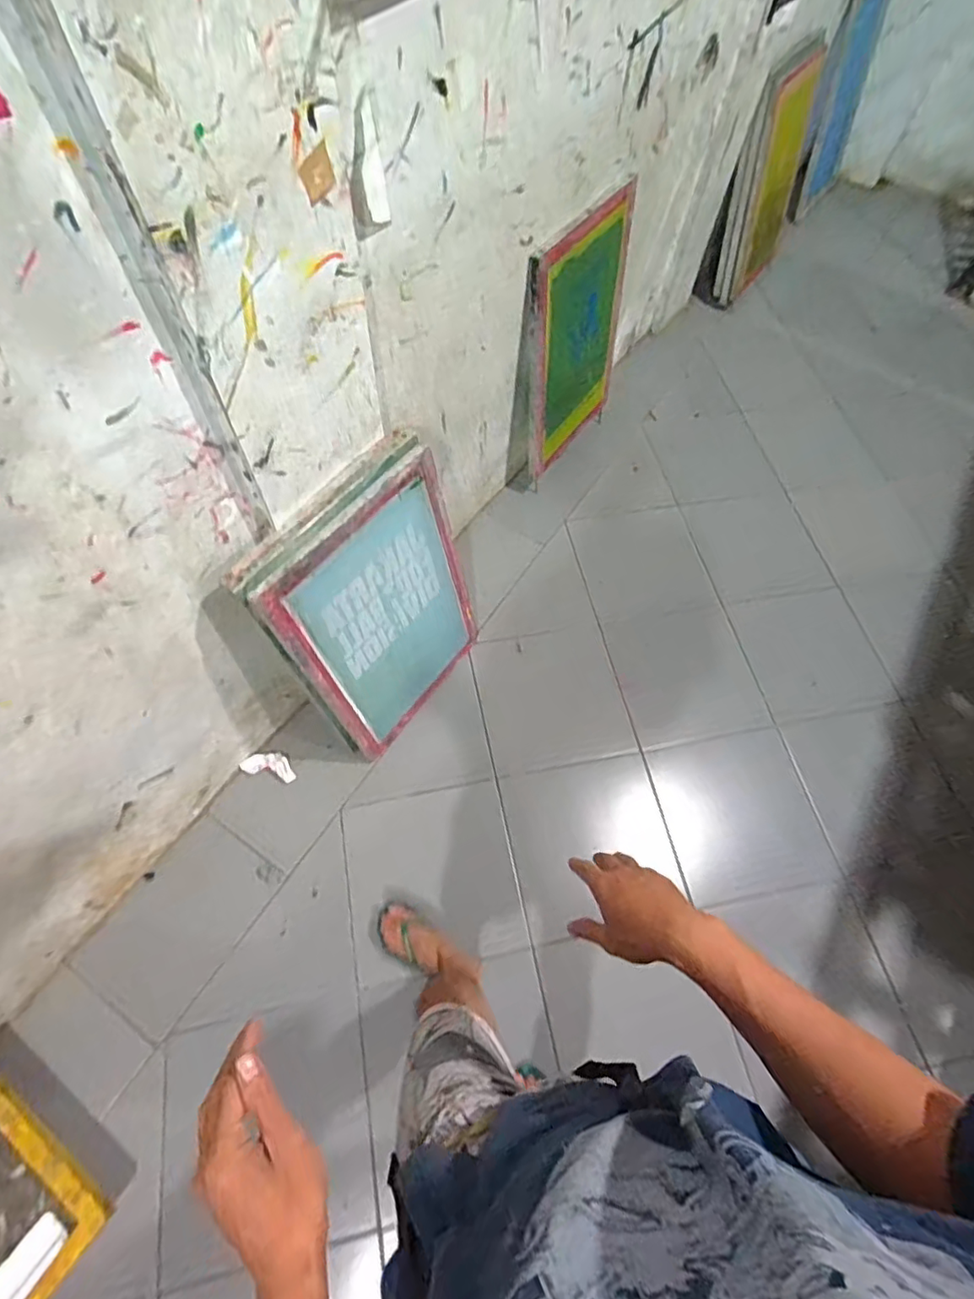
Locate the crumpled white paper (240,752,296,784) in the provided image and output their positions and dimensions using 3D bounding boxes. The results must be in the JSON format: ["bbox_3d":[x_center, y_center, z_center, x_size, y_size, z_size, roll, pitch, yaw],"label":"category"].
[{"bbox_3d":[-0.560,0.299,1.482,0.140,0.011,0.063,14,63,4],"label":"crumpled white paper"}]

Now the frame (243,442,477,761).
[{"bbox_3d":[-0.213,-0.060,1.309,0.044,0.660,0.464,29,64,26],"label":"frame"}]

